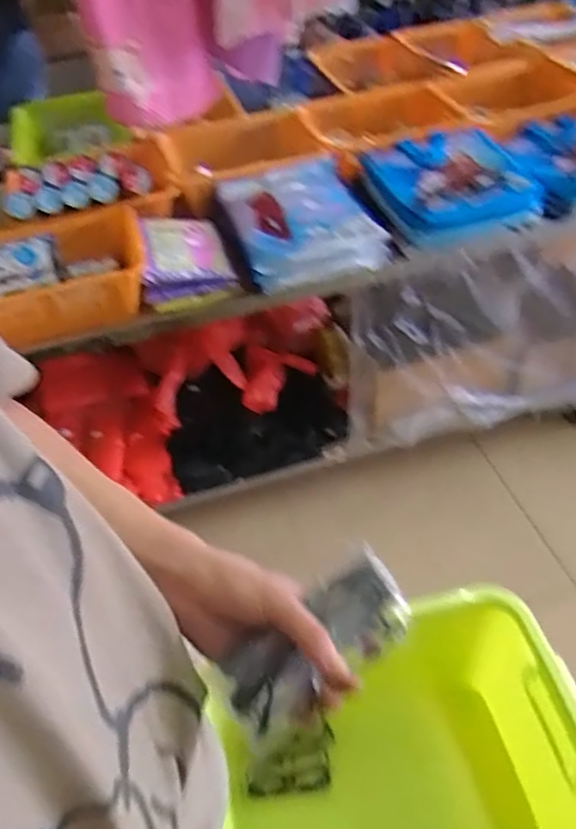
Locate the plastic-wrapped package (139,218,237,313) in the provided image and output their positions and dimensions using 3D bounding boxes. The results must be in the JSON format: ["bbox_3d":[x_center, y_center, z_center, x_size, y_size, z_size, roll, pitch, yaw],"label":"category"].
[{"bbox_3d":[-0.215,-0.346,1.357,0.176,0.087,0.279,-9,46,-3],"label":"plastic-wrapped package"}]

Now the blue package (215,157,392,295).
[{"bbox_3d":[0.022,-0.420,1.414,0.292,0.066,0.403,-17,47,-10],"label":"blue package"}]

